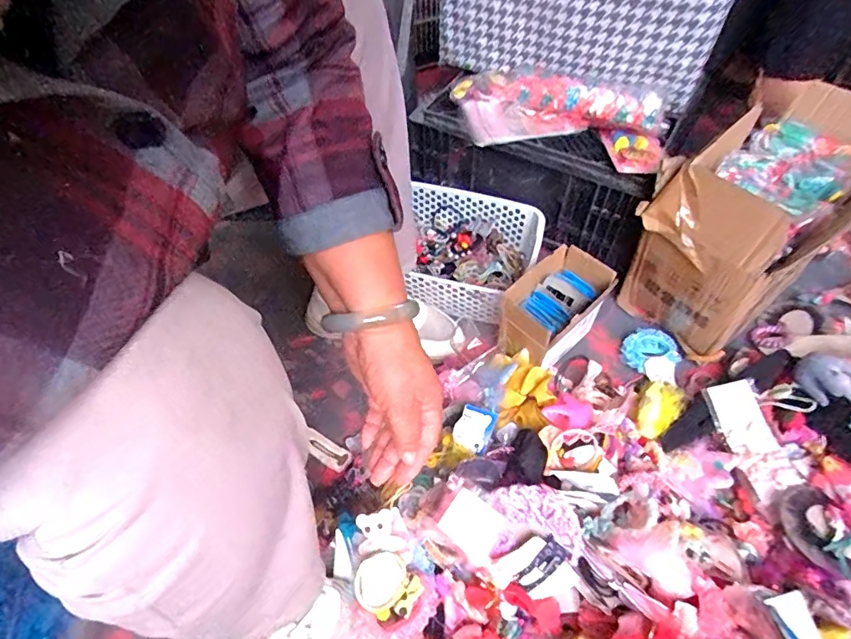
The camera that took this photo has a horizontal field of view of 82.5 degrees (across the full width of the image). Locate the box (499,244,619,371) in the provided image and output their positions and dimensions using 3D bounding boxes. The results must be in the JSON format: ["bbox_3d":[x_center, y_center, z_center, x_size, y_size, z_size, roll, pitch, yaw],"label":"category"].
[{"bbox_3d":[0.177,-0.012,0.669,0.151,0.091,0.096,-36,60,-23],"label":"box"}]

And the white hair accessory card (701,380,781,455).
[{"bbox_3d":[0.395,0.123,0.609,0.056,0.013,0.088,-15,68,3],"label":"white hair accessory card"}]

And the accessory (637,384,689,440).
[{"bbox_3d":[0.299,0.116,0.628,0.092,0.026,0.047,-34,59,-23],"label":"accessory"}]

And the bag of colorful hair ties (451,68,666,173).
[{"bbox_3d":[0.190,-0.312,0.731,0.346,0.061,0.185,25,57,19],"label":"bag of colorful hair ties"}]

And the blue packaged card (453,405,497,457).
[{"bbox_3d":[0.050,0.116,0.514,0.037,0.050,0.006,18,13,3],"label":"blue packaged card"}]

